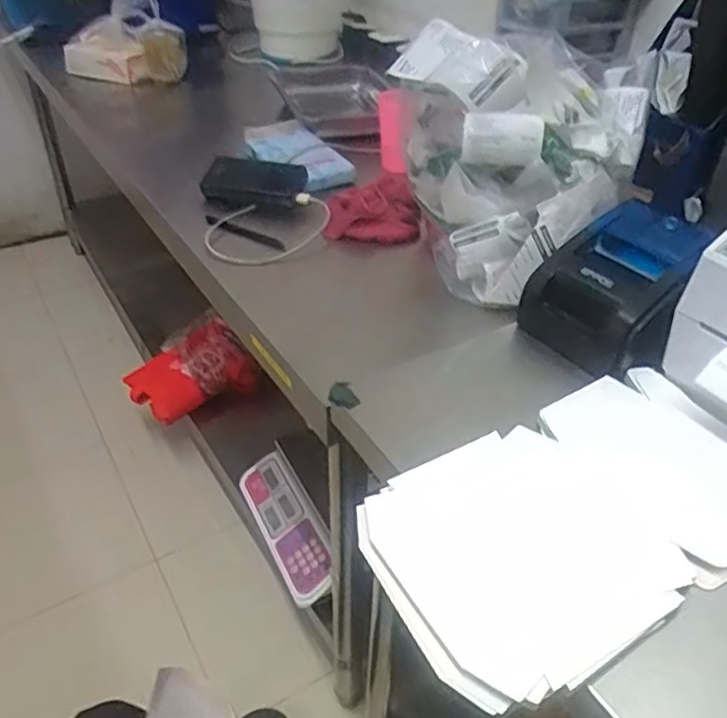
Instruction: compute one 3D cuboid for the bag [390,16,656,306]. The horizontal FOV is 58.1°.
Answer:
[{"bbox_3d":[0.172,-0.224,0.754,0.185,0.240,0.243,-23,45,-28],"label":"bag"}]

